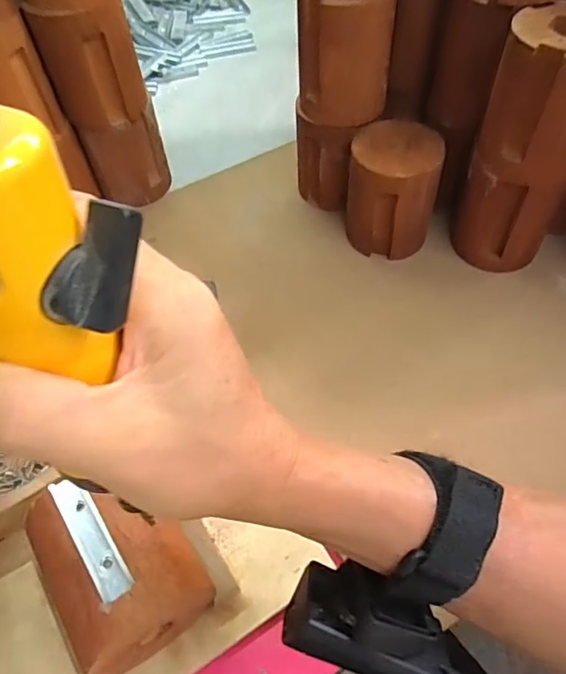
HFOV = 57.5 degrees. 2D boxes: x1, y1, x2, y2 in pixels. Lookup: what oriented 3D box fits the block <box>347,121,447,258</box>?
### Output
[{"bbox_3d":[0.100,-0.129,0.474,0.077,0.103,0.070,-1,56,1],"label":"block"}]

